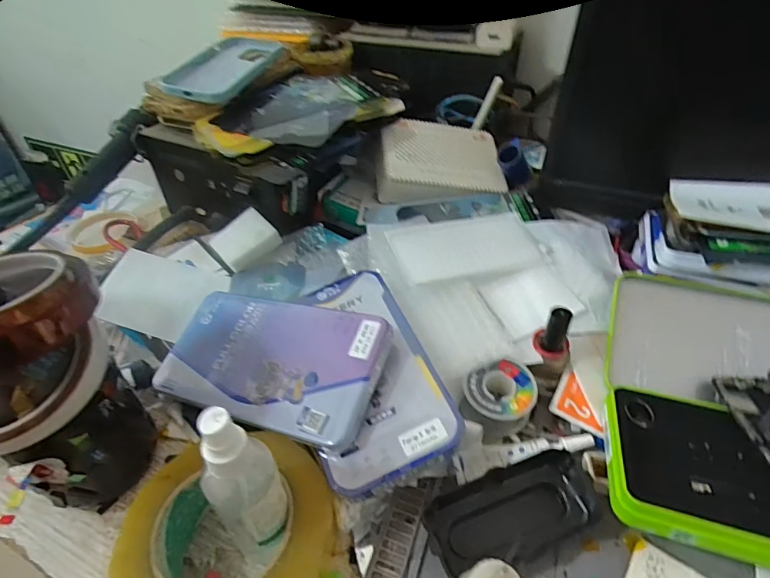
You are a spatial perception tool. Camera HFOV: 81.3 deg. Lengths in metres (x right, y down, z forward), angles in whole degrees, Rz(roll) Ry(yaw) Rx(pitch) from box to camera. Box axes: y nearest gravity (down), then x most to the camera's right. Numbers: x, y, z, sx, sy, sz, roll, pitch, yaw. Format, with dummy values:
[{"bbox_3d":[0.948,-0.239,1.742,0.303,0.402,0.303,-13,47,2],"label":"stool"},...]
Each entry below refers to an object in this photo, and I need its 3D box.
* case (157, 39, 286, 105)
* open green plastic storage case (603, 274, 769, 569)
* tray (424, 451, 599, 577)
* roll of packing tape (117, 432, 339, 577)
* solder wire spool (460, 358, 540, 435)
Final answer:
[{"bbox_3d":[-0.179,-0.245,0.497,0.080,0.012,0.157,17,47,9],"label":"case"},{"bbox_3d":[0.262,0.087,0.309,0.198,0.049,0.204,11,44,14],"label":"open green plastic storage case"},{"bbox_3d":[0.083,0.143,0.291,0.111,0.018,0.050,-15,44,-14],"label":"tray"},{"bbox_3d":[-0.091,0.152,0.280,0.118,0.043,0.113,-1,42,1],"label":"roll of packing tape"},{"bbox_3d":[0.086,0.085,0.344,0.052,0.035,0.050,-1,42,1],"label":"solder wire spool"}]

